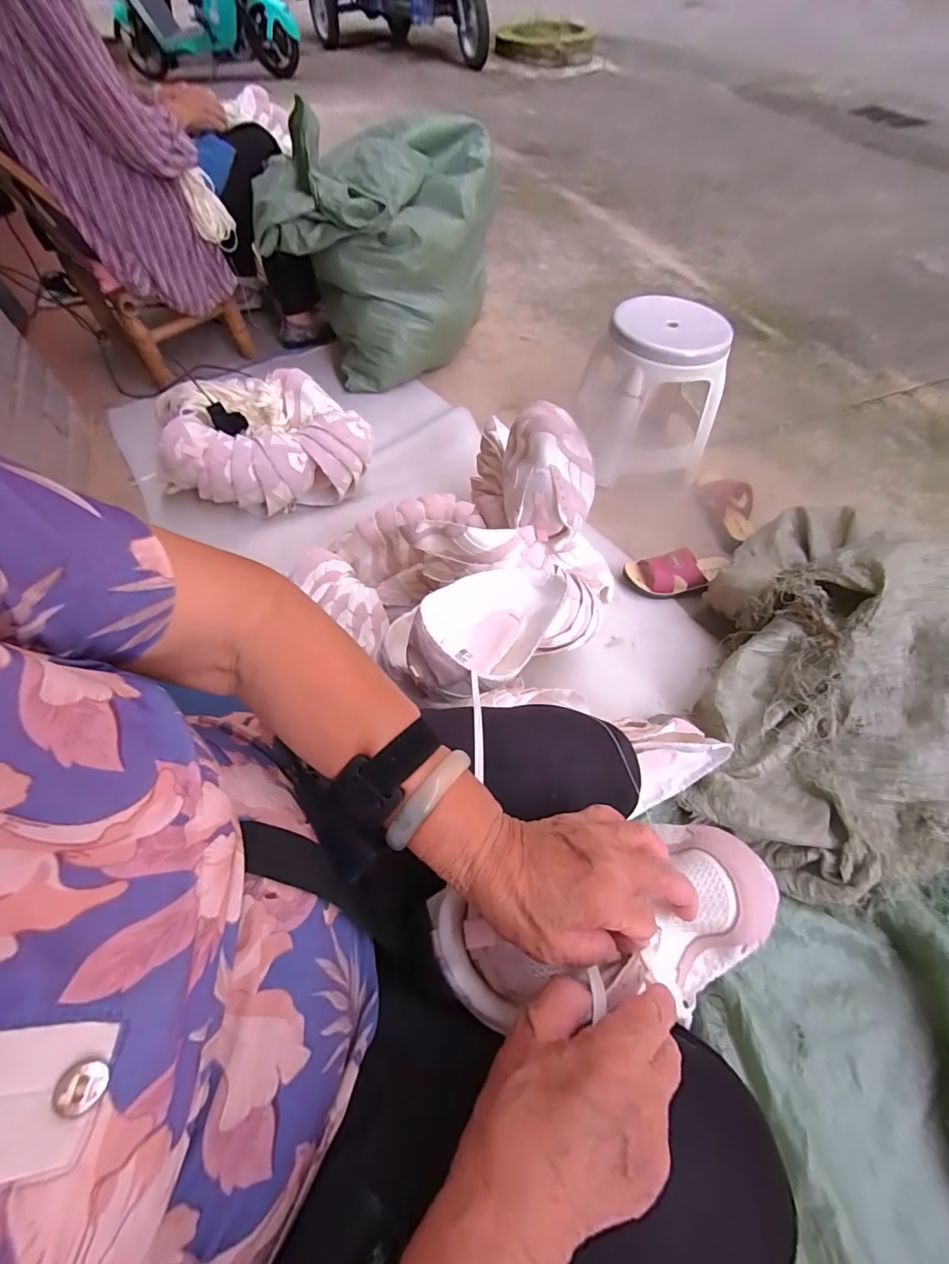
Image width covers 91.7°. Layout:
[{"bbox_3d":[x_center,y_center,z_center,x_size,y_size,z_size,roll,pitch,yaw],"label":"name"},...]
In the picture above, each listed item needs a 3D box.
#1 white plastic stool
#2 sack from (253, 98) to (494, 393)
[{"bbox_3d":[0.373,-0.509,1.018,0.254,0.309,0.240,-1,59,2],"label":"white plastic stool"},{"bbox_3d":[-0.210,-0.953,1.195,0.474,0.436,0.466,2,59,4],"label":"sack"}]

